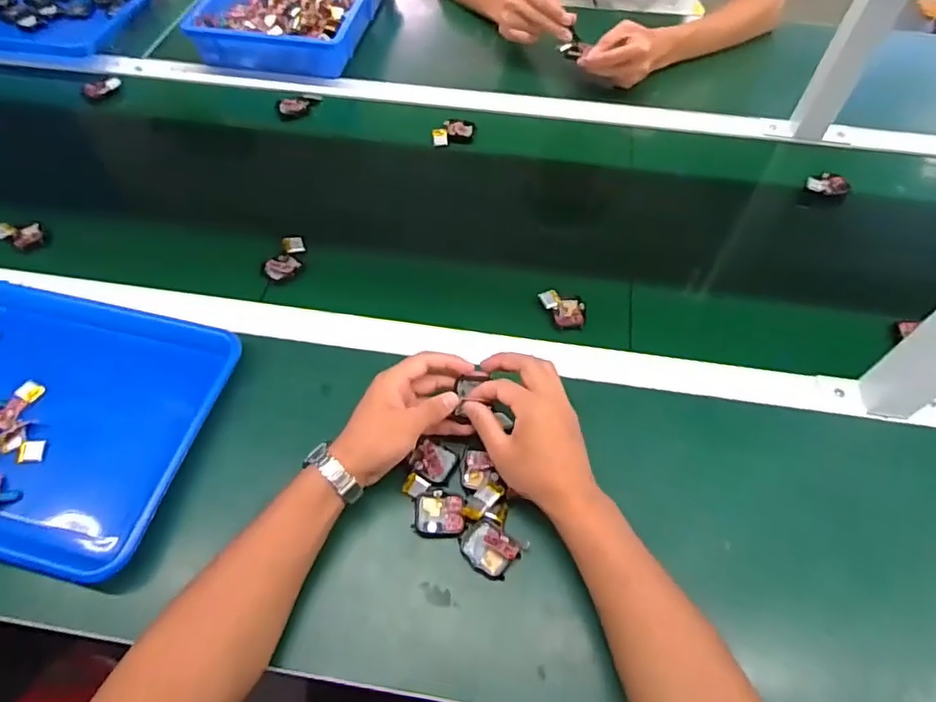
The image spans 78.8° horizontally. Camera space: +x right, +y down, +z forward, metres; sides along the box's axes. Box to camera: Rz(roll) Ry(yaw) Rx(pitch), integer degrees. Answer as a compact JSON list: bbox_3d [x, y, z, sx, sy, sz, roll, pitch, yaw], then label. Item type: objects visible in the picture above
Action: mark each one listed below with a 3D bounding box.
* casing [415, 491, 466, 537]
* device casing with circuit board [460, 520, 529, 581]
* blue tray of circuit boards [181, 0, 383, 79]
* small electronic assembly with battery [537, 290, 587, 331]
[{"bbox_3d":[-0.024,0.145,0.506,0.043,0.006,0.039,-1,57,-1],"label":"casing"},{"bbox_3d":[0.019,0.168,0.484,0.050,0.017,0.037,27,61,16],"label":"device casing with circuit board"},{"bbox_3d":[-0.285,-0.594,0.961,0.259,0.062,0.366,10,57,7],"label":"blue tray of circuit boards"},{"bbox_3d":[0.105,-0.046,0.634,0.053,0.019,0.046,15,58,9],"label":"small electronic assembly with battery"}]

